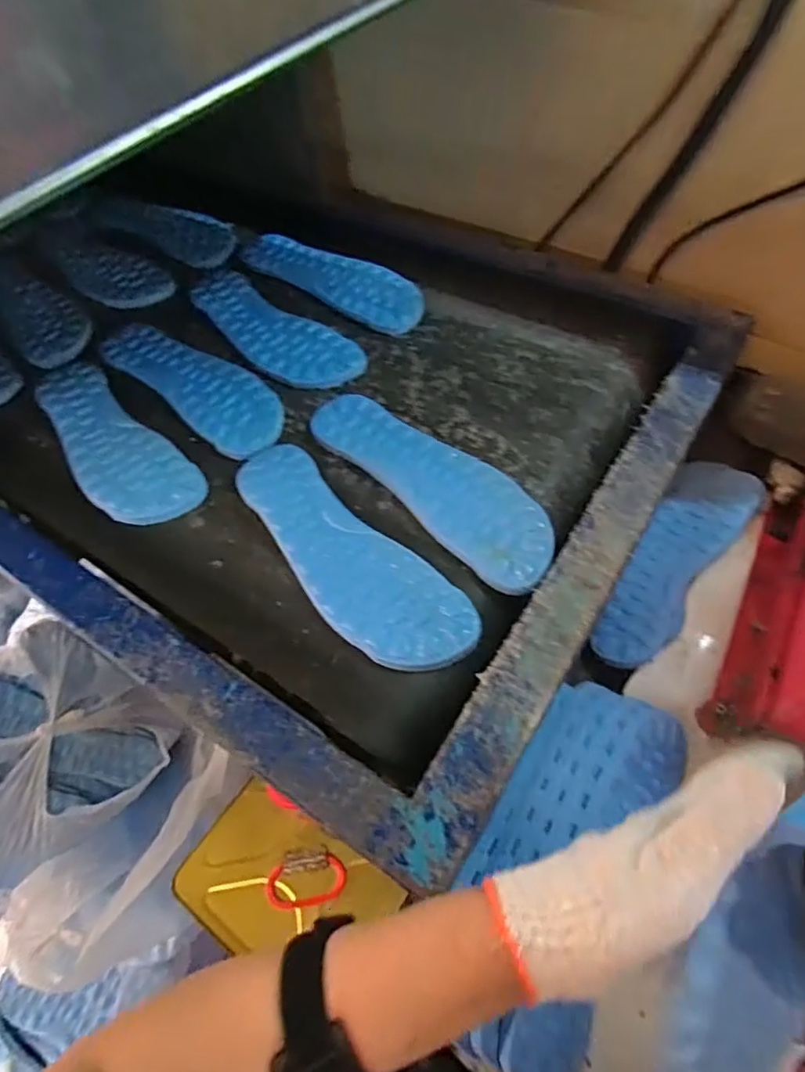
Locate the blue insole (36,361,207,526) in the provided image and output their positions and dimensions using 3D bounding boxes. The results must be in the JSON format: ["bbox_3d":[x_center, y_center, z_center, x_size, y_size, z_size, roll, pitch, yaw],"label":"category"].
[{"bbox_3d":[-0.277,-0.091,0.552,0.081,0.007,0.245,-39,62,-19],"label":"blue insole"}]

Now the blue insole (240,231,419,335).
[{"bbox_3d":[-0.079,-0.297,0.670,0.252,0.010,0.082,34,65,24],"label":"blue insole"}]

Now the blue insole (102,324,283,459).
[{"bbox_3d":[-0.211,-0.159,0.590,0.255,0.005,0.080,37,67,25],"label":"blue insole"}]

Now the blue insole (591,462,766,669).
[{"bbox_3d":[0.254,0.021,0.549,0.075,0.024,0.236,30,64,22],"label":"blue insole"}]

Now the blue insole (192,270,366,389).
[{"bbox_3d":[-0.145,-0.222,0.626,0.244,0.005,0.083,37,67,25],"label":"blue insole"}]

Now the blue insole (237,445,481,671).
[{"bbox_3d":[-0.051,0.011,0.463,0.082,0.008,0.247,-39,61,-19],"label":"blue insole"}]

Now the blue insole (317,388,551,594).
[{"bbox_3d":[0.021,-0.052,0.499,0.073,0.006,0.254,-40,62,-19],"label":"blue insole"}]

